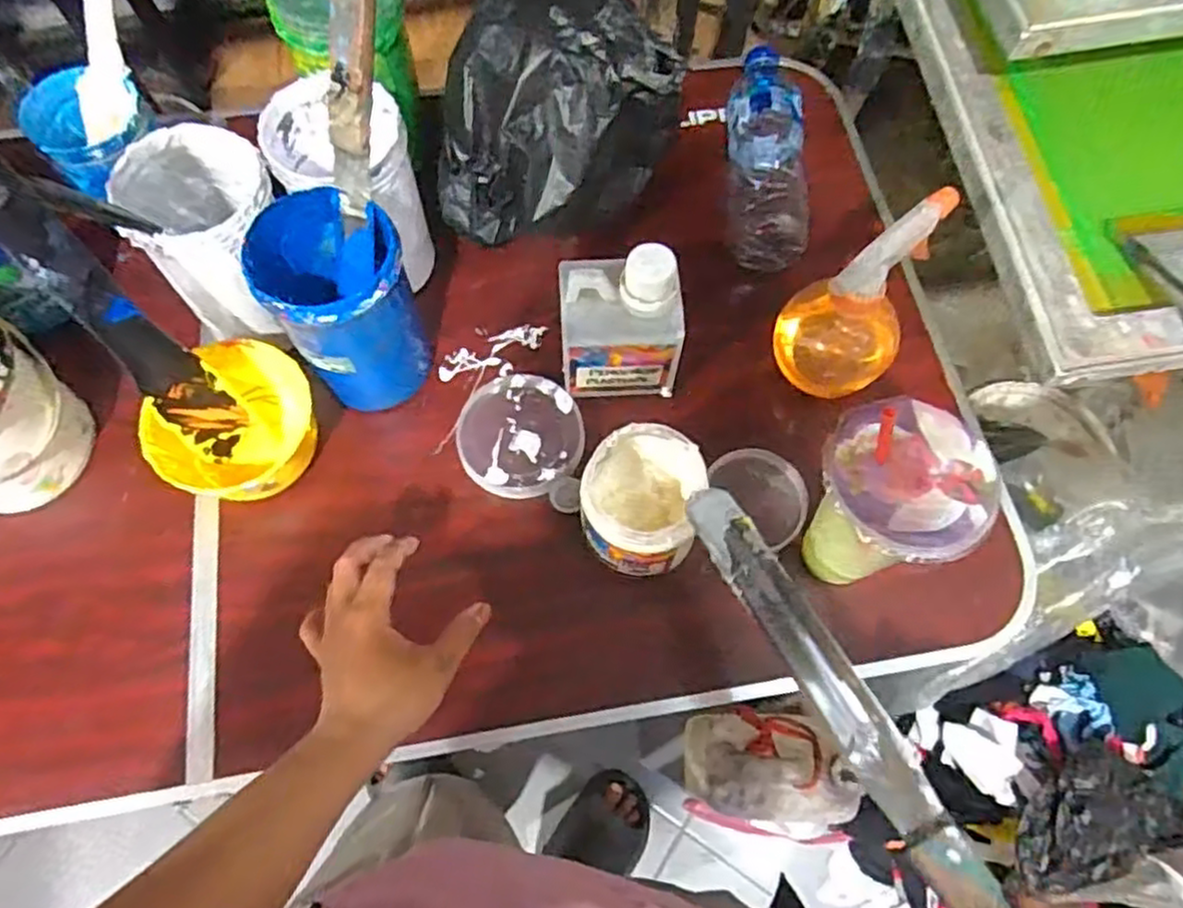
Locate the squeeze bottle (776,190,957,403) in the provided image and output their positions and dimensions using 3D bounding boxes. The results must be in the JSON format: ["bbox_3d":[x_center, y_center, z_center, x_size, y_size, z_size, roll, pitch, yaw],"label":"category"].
[{"bbox_3d":[0.189,-0.109,0.519,0.085,0.142,0.086,1,70,0],"label":"squeeze bottle"}]

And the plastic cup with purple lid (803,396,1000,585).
[{"bbox_3d":[0.177,0.035,0.467,0.082,0.154,0.087,0,70,0],"label":"plastic cup with purple lid"}]

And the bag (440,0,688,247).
[{"bbox_3d":[-0.027,-0.243,0.549,0.174,0.136,0.104,-4,70,-2],"label":"bag"}]

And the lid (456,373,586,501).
[{"bbox_3d":[-0.055,-0.014,0.563,0.095,0.010,0.097,0,70,0],"label":"lid"}]

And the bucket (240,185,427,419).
[{"bbox_3d":[-0.172,-0.104,0.530,0.088,0.150,0.096,0,70,0],"label":"bucket"}]

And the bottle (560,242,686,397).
[{"bbox_3d":[0.020,-0.097,0.533,0.087,0.107,0.069,-2,70,-1],"label":"bottle"}]

